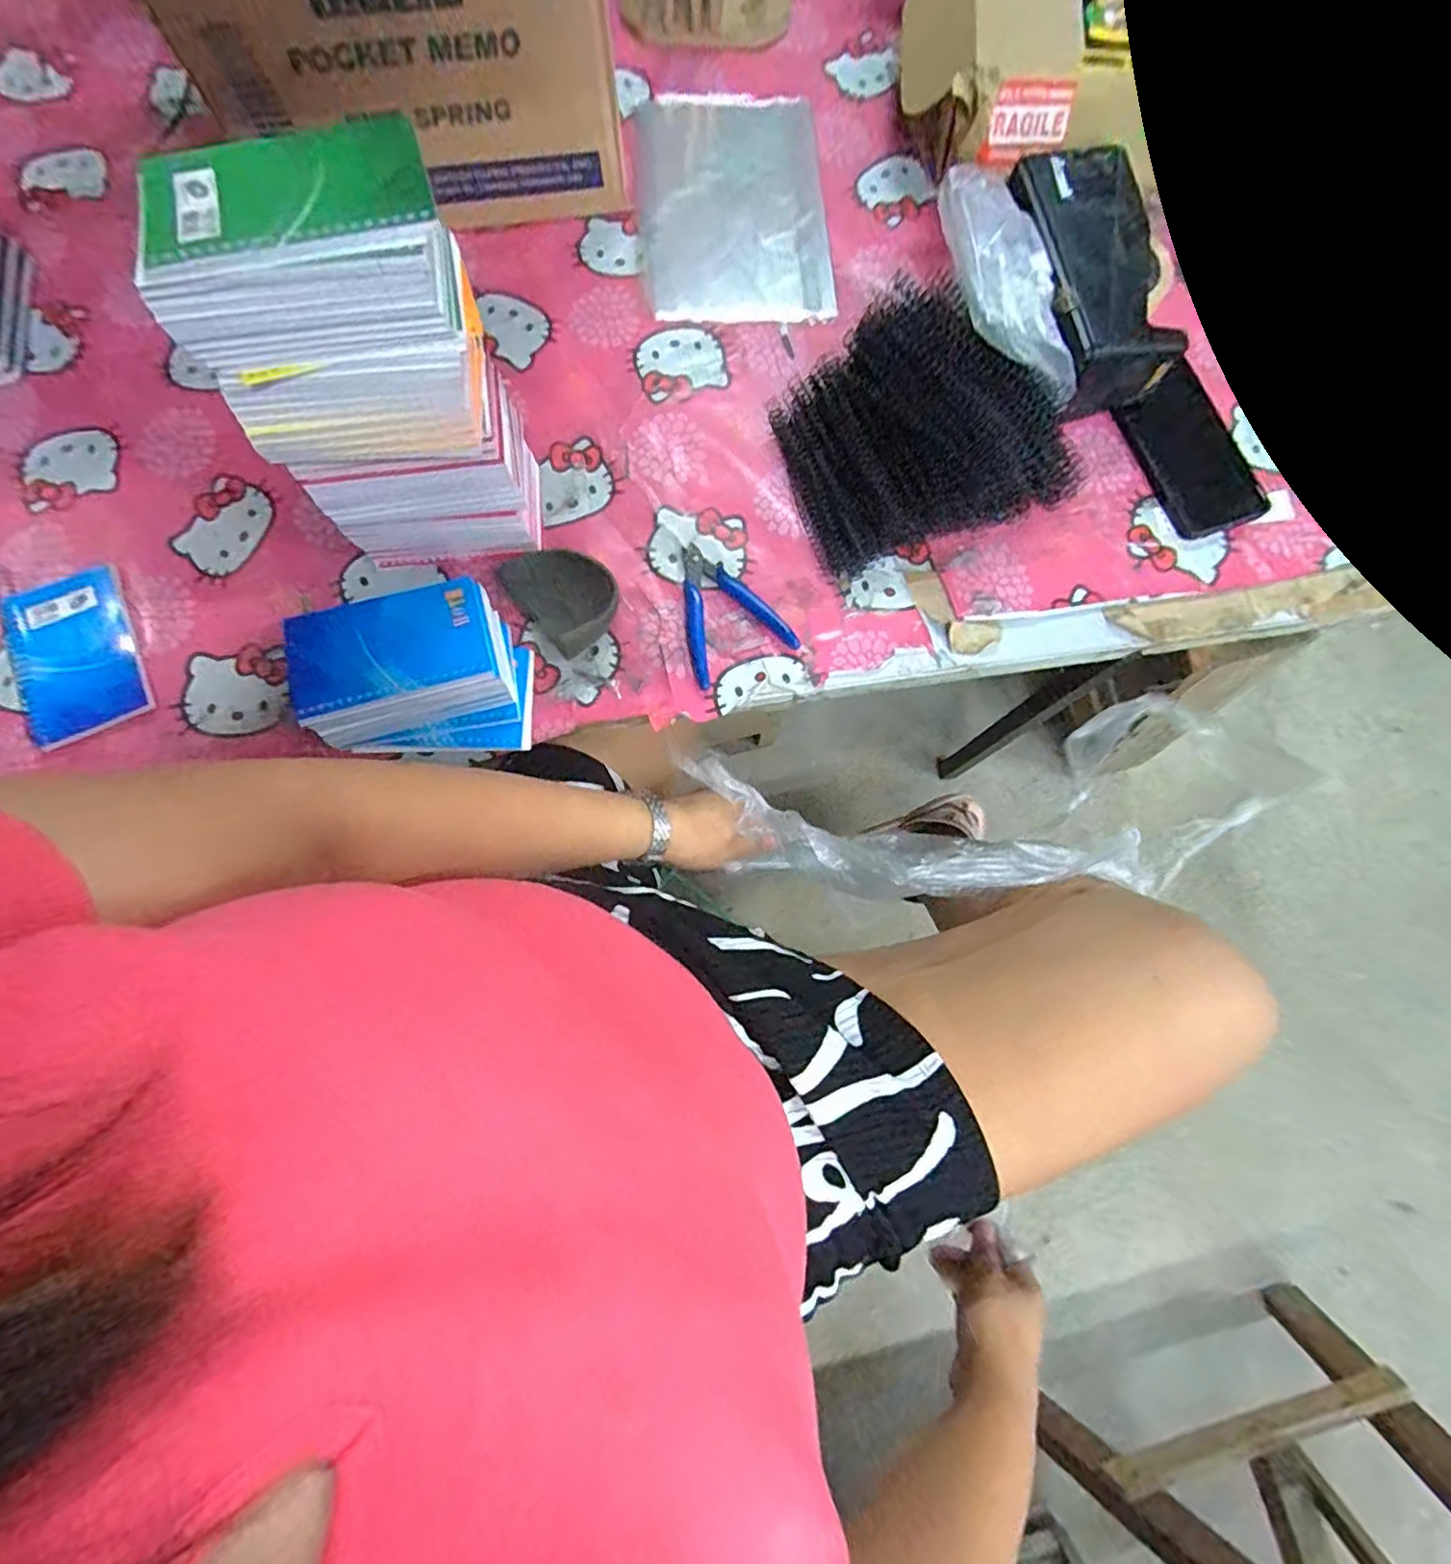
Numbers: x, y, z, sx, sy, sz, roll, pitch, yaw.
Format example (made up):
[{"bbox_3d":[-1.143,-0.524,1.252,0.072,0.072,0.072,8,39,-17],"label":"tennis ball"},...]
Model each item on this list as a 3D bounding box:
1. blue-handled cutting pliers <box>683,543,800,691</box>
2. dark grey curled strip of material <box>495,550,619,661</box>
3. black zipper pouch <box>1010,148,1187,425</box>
[{"bbox_3d":[-0.002,-0.141,0.512,0.084,0.006,0.113,-23,80,-5],"label":"blue-handled cutting pliers"},{"bbox_3d":[-0.125,-0.149,0.494,0.067,0.032,0.090,-41,82,-8],"label":"dark grey curled strip of material"},{"bbox_3d":[0.294,-0.408,0.528,0.106,0.077,0.197,-14,79,-3],"label":"black zipper pouch"}]

